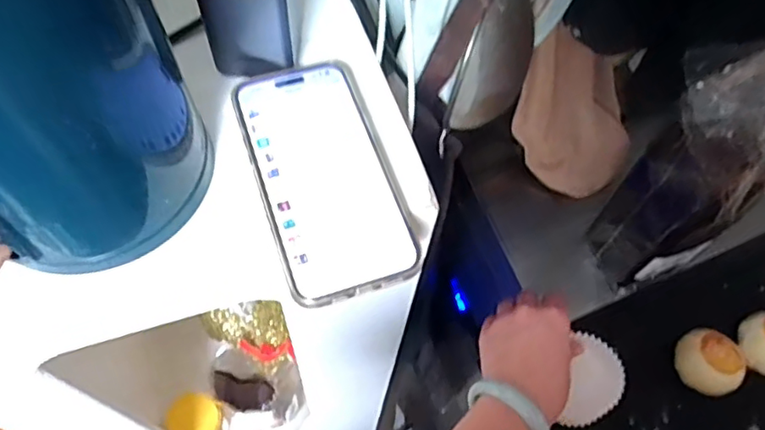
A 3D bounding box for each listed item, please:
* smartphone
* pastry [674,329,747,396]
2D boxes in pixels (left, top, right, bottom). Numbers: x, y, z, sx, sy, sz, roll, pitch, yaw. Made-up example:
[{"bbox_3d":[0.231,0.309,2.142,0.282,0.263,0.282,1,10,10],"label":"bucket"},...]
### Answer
[{"bbox_3d":[-0.035,-0.026,0.369,0.084,0.012,0.163,-16,64,-12],"label":"smartphone"},{"bbox_3d":[0.299,0.136,0.542,0.052,0.042,0.058,-22,65,-15],"label":"pastry"}]

